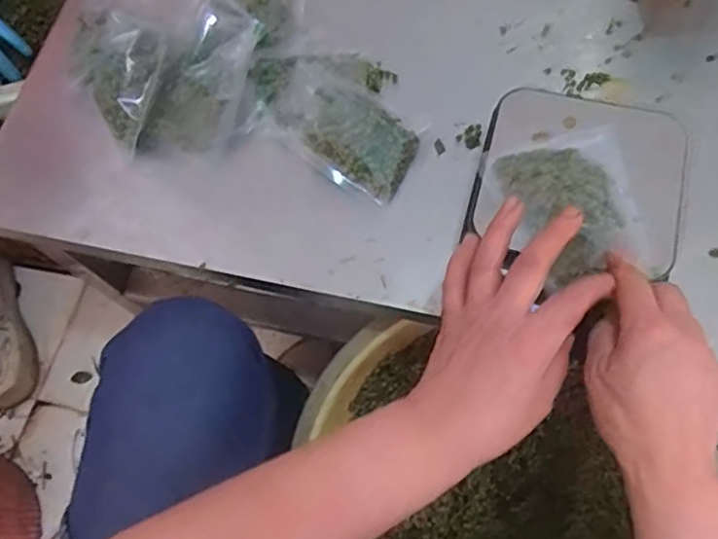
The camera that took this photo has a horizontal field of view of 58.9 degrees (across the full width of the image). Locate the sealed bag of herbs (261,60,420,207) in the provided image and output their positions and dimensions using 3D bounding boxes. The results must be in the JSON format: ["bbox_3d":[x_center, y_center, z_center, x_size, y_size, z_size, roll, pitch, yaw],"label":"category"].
[{"bbox_3d":[-0.014,-0.125,0.549,0.141,0.042,0.084,33,74,13],"label":"sealed bag of herbs"}]

